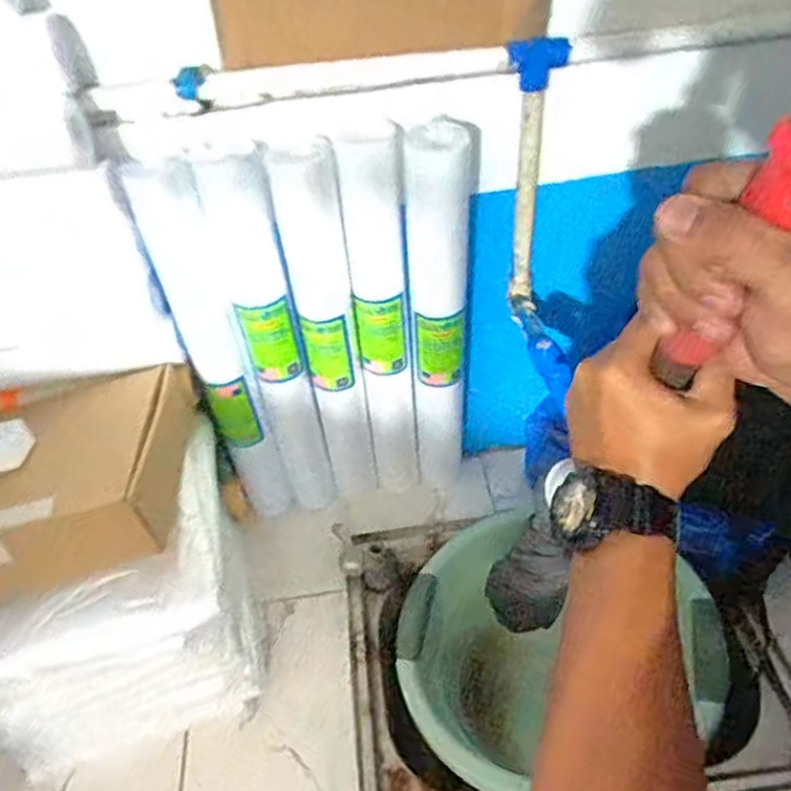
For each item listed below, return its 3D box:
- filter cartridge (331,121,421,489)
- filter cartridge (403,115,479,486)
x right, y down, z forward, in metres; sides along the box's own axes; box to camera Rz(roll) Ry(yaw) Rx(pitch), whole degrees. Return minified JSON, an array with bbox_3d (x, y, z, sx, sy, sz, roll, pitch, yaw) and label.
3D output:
[{"bbox_3d":[-0.010,-0.072,0.812,0.063,0.486,0.068,-4,45,2],"label":"filter cartridge"},{"bbox_3d":[0.055,-0.068,0.808,0.067,0.519,0.077,-2,45,4],"label":"filter cartridge"}]

